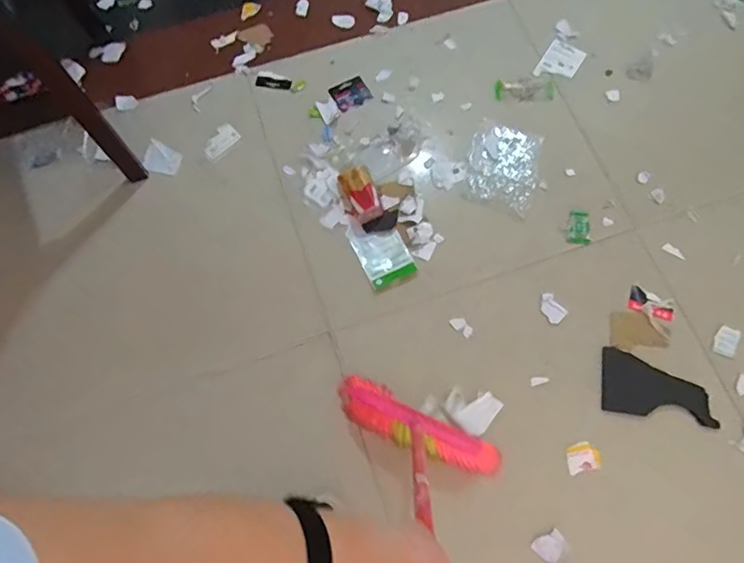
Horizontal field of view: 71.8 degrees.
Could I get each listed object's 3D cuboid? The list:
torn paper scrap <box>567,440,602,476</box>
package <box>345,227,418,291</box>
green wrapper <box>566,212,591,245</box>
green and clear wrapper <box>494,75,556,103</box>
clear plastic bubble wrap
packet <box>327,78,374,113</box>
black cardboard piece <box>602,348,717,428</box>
[{"bbox_3d":[0.442,0.369,1.078,0.069,0.008,0.058,-17,73,-4],"label":"torn paper scrap"},{"bbox_3d":[0.023,-0.071,1.237,0.112,0.017,0.158,-26,74,-6],"label":"package"},{"bbox_3d":[0.502,-0.129,1.238,0.054,0.009,0.084,12,74,5],"label":"green wrapper"},{"bbox_3d":[0.403,-0.506,1.353,0.158,0.007,0.073,-6,73,0],"label":"green and clear wrapper"},{"bbox_3d":[0.332,-0.293,1.287,0.181,0.009,0.210,21,75,7],"label":"clear plastic bubble wrap"},{"bbox_3d":[-0.056,-0.498,1.362,0.097,0.007,0.079,-30,75,-8],"label":"packet"},{"bbox_3d":[0.619,0.229,1.114,0.231,0.009,0.135,9,74,4],"label":"black cardboard piece"}]

